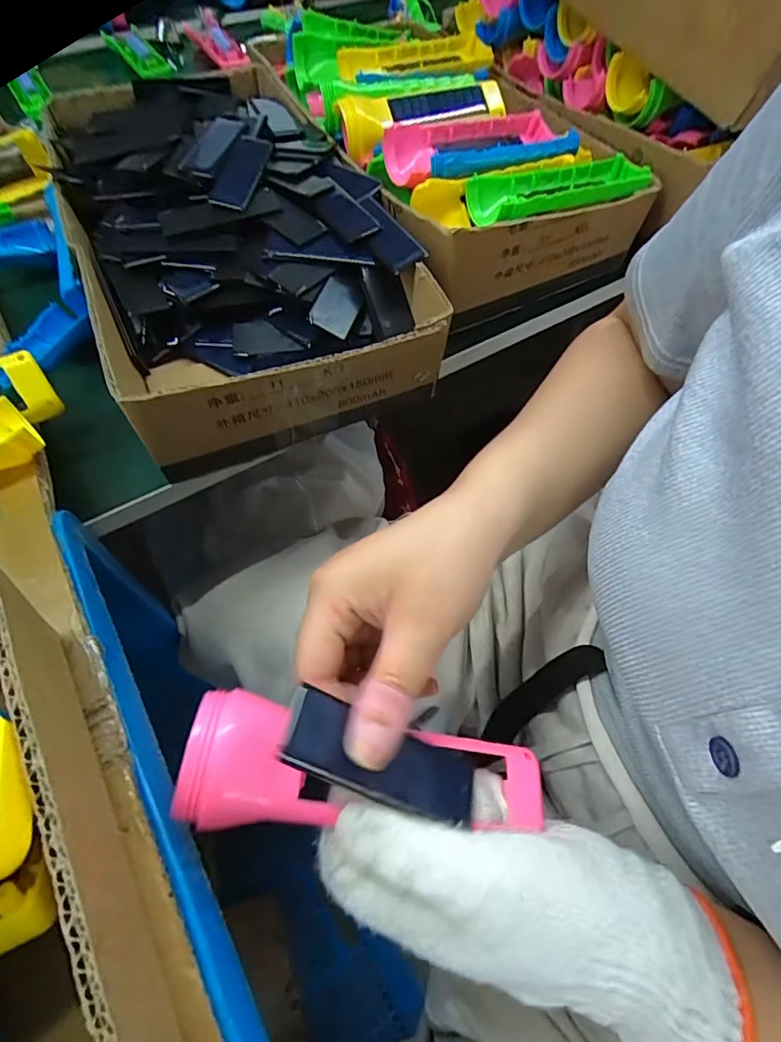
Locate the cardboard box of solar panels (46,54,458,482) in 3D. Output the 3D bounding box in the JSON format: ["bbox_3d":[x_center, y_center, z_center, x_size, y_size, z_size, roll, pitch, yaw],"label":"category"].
[{"bbox_3d":[-0.134,-0.241,0.413,0.231,0.084,0.416,-22,61,-14],"label":"cardboard box of solar panels"}]

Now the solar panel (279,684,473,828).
[{"bbox_3d":[-0.001,0.094,0.193,0.086,0.005,0.029,32,39,-20],"label":"solar panel"}]

